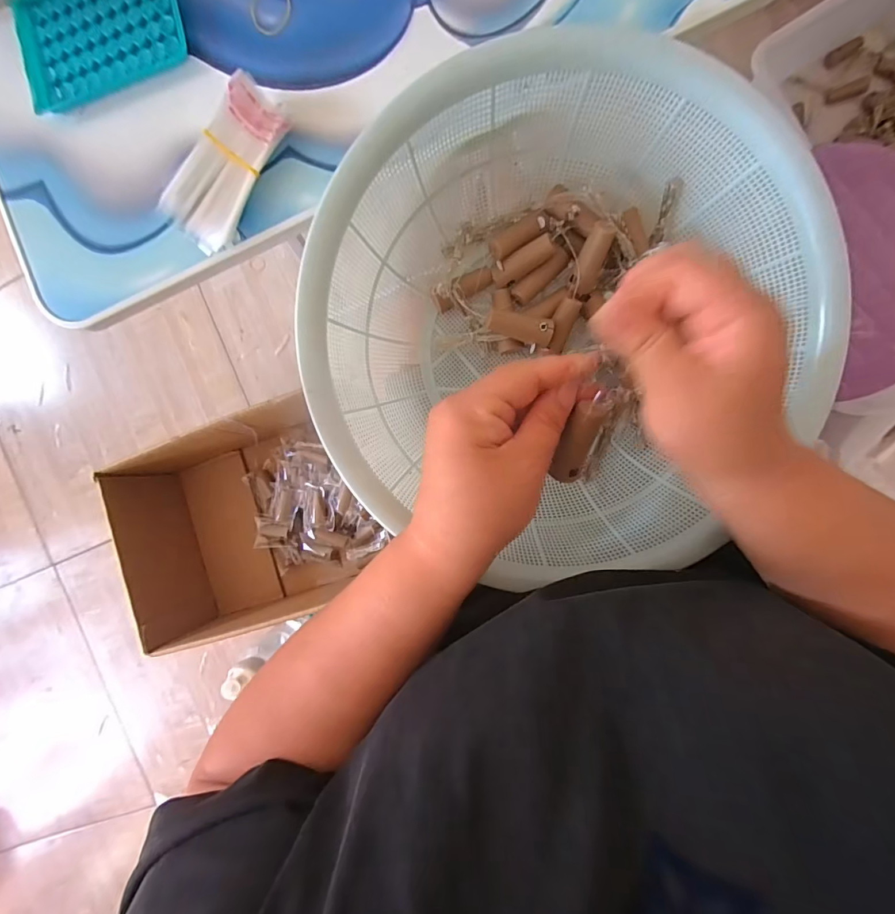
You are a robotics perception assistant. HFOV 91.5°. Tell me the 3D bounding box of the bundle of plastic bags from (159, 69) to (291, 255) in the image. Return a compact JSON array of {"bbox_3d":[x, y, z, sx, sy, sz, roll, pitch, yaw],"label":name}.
[{"bbox_3d":[-0.152,-0.200,0.302,0.040,0.030,0.110,38,98,4],"label":"bundle of plastic bags"}]

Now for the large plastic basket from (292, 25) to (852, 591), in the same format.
[{"bbox_3d":[0.074,-0.085,0.302,0.299,0.124,0.315,1,94,8],"label":"large plastic basket"}]

